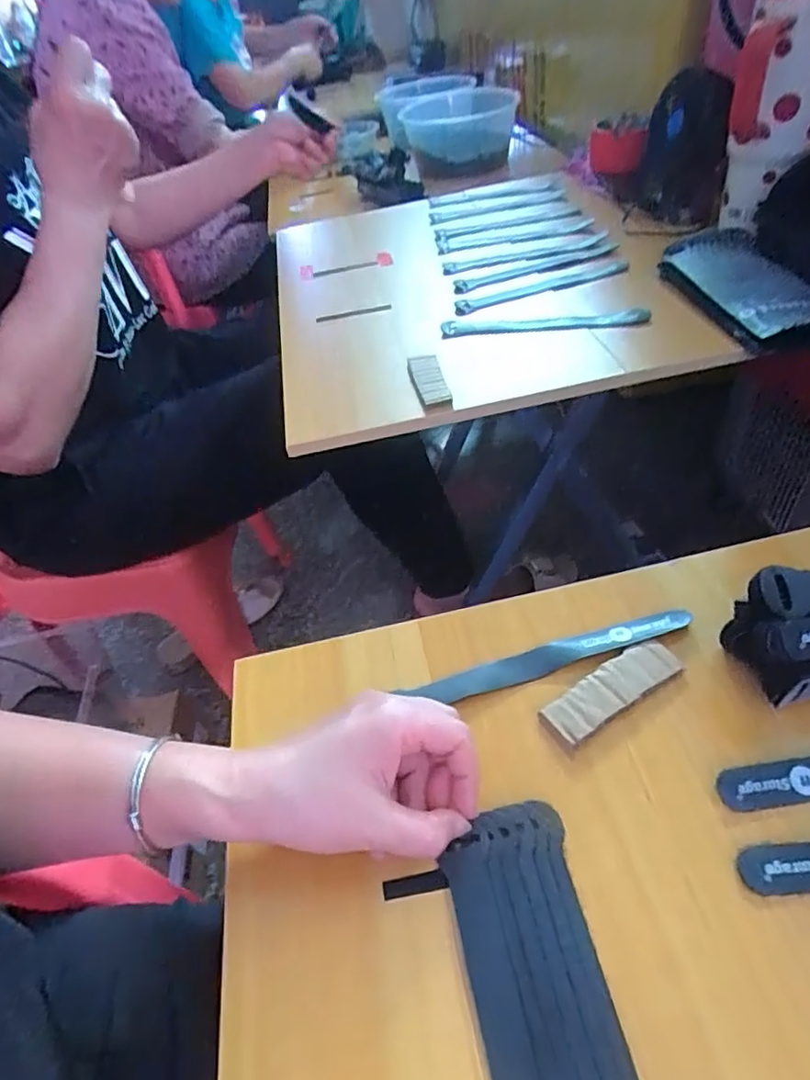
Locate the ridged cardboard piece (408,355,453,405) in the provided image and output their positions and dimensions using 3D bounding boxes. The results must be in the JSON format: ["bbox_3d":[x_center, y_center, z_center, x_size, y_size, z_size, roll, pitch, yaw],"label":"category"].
[{"bbox_3d":[0.021,-0.144,0.541,0.026,0.013,0.070,-10,44,-4],"label":"ridged cardboard piece"}]

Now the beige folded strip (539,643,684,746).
[{"bbox_3d":[0.120,0.085,0.346,0.089,0.010,0.027,-26,48,-20],"label":"beige folded strip"}]

